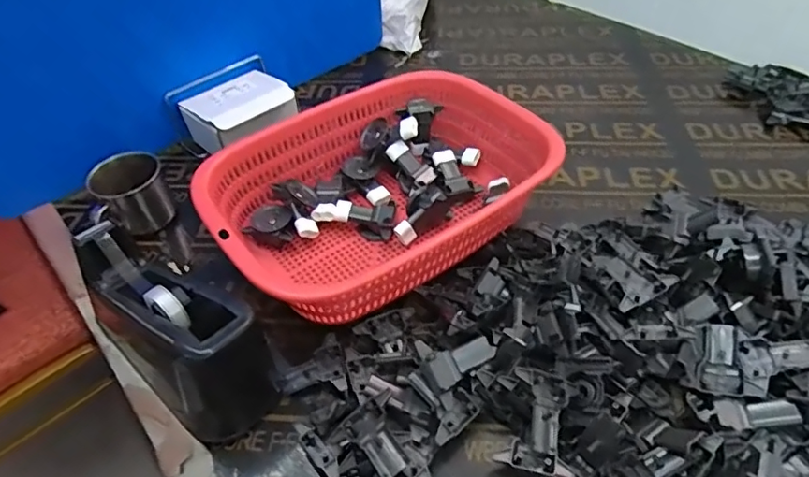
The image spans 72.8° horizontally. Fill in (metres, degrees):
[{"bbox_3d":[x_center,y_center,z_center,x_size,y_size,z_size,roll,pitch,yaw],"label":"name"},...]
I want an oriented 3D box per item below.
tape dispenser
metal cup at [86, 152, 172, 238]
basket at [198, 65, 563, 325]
[{"bbox_3d":[-0.191,0.069,0.470,0.194,0.103,0.091,33,55,30],"label":"tape dispenser"},{"bbox_3d":[-0.305,-0.049,0.622,0.072,0.069,0.070,-2,45,2],"label":"metal cup"},{"bbox_3d":[-0.021,-0.050,0.582,0.330,0.098,0.238,-29,51,-23],"label":"basket"}]

